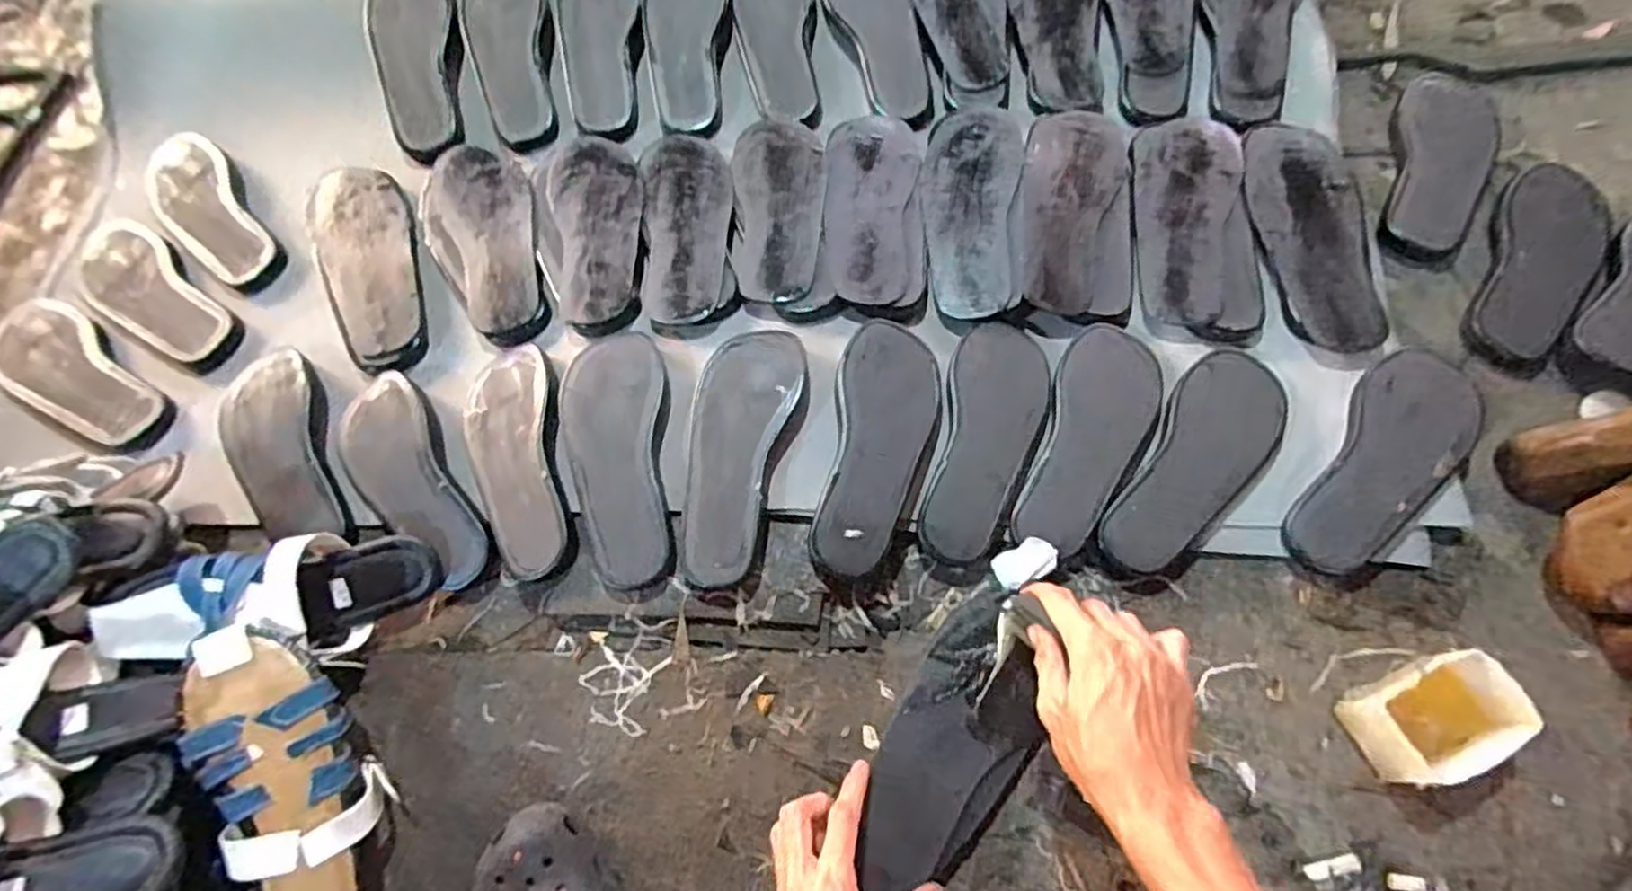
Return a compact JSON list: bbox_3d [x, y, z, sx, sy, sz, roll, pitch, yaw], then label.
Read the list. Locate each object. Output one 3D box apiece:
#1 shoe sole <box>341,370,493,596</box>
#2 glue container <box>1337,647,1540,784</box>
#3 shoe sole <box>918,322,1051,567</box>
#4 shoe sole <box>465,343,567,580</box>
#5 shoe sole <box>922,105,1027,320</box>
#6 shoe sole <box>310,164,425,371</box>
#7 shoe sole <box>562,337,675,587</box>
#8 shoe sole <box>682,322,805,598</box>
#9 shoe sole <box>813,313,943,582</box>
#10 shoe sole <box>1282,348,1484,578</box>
[{"bbox_3d":[-0.374,0.031,0.637,0.086,0.020,0.223,-33,72,-9],"label":"shoe sole"},{"bbox_3d":[0.458,0.201,0.523,0.104,0.058,0.069,-23,70,-6],"label":"glue container"},{"bbox_3d":[0.151,-0.007,0.621,0.085,0.014,0.227,15,71,8],"label":"shoe sole"},{"bbox_3d":[-0.273,0.011,0.633,0.084,0.033,0.222,-13,70,-2],"label":"shoe sole"},{"bbox_3d":[0.158,-0.247,0.713,0.095,0.017,0.263,6,70,5],"label":"shoe sole"},{"bbox_3d":[-0.471,-0.195,0.746,0.101,0.017,0.256,-24,70,-6],"label":"shoe sole"},{"bbox_3d":[-0.173,0.007,0.603,0.088,0.027,0.223,-6,68,1],"label":"shoe sole"},{"bbox_3d":[-0.071,0.003,0.605,0.084,0.024,0.232,12,69,9],"label":"shoe sole"},{"bbox_3d":[0.055,-0.003,0.603,0.084,0.025,0.229,9,70,6],"label":"shoe sole"},{"bbox_3d":[0.491,0.008,0.600,0.086,0.033,0.247,35,75,14],"label":"shoe sole"}]

